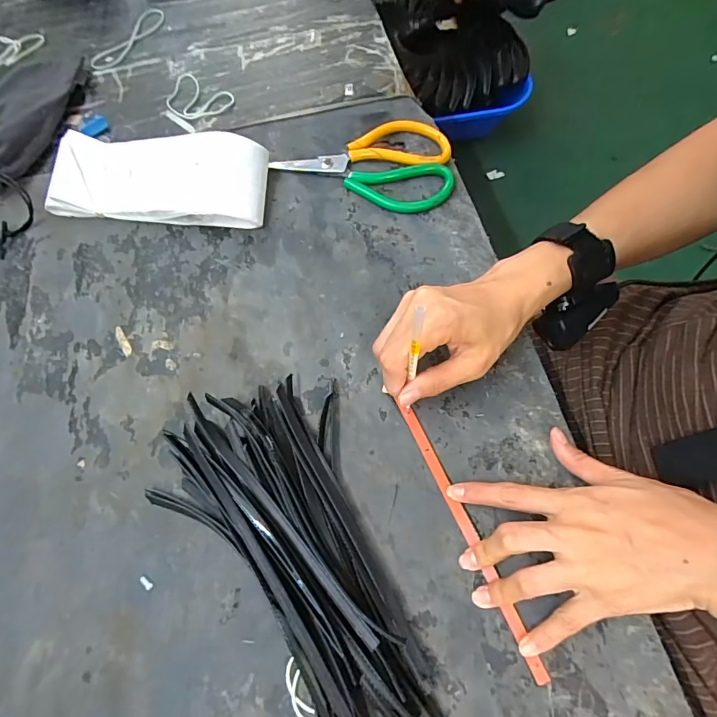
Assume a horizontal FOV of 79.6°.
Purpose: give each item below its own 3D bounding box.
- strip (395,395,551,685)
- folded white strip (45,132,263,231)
[{"bbox_3d":[0.078,0.121,0.305,0.010,0.005,0.194,-24,70,-6],"label":"strip"},{"bbox_3d":[-0.187,-0.166,0.404,0.200,0.048,0.075,4,69,5],"label":"folded white strip"}]

